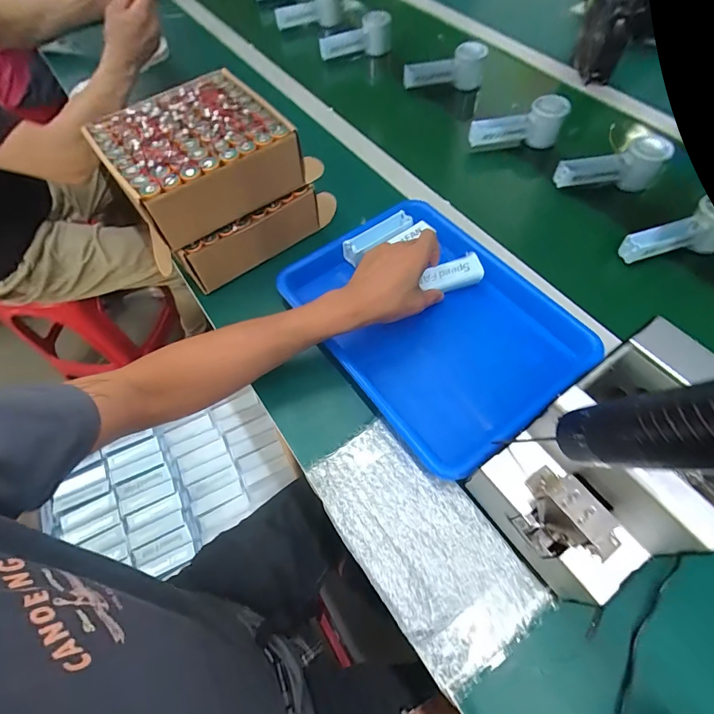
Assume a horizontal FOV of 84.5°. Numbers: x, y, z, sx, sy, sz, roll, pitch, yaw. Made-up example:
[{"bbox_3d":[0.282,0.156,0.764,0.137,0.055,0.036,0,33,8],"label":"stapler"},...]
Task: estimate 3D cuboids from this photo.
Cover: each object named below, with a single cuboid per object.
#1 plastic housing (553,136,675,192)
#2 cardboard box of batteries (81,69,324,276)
[{"bbox_3d":[0.377,-0.276,0.575,0.159,0.066,0.055,-14,61,-5],"label":"plastic housing"},{"bbox_3d":[-0.196,-0.242,0.487,0.213,0.087,0.184,-34,65,-15],"label":"cardboard box of batteries"}]

